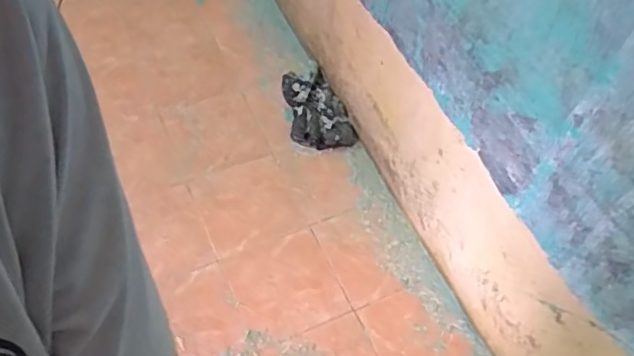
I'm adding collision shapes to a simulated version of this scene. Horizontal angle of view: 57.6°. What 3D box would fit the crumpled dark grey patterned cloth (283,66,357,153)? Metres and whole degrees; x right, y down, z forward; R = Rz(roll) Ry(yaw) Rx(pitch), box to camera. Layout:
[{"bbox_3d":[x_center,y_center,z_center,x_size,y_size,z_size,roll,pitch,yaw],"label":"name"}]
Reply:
[{"bbox_3d":[-0.014,-0.240,1.984,0.197,0.047,0.347,-15,59,-15],"label":"crumpled dark grey patterned cloth"}]

